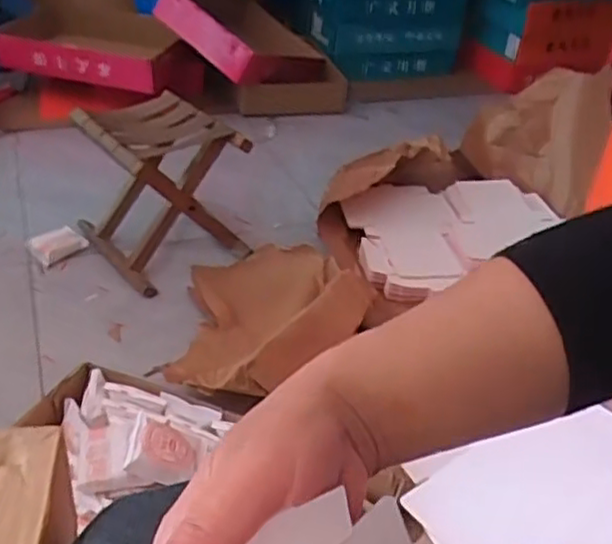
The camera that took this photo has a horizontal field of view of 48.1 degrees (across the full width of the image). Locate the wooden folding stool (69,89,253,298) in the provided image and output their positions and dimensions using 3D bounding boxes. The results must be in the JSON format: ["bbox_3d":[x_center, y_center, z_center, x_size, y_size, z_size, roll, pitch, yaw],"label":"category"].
[{"bbox_3d":[-0.265,-0.158,1.252,0.243,0.244,0.244,-19,41,-31],"label":"wooden folding stool"}]

